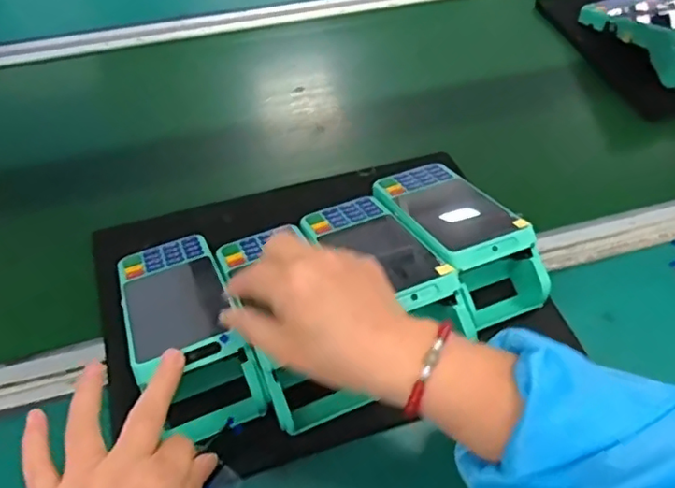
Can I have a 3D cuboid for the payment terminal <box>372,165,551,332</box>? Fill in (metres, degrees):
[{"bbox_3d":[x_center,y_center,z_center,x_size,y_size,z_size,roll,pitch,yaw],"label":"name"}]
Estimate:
[{"bbox_3d":[0.095,-0.013,0.477,0.073,0.063,0.165,-18,57,-18],"label":"payment terminal"}]

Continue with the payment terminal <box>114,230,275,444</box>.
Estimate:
[{"bbox_3d":[-0.113,0.060,0.430,0.079,0.051,0.179,-20,43,-20],"label":"payment terminal"}]

